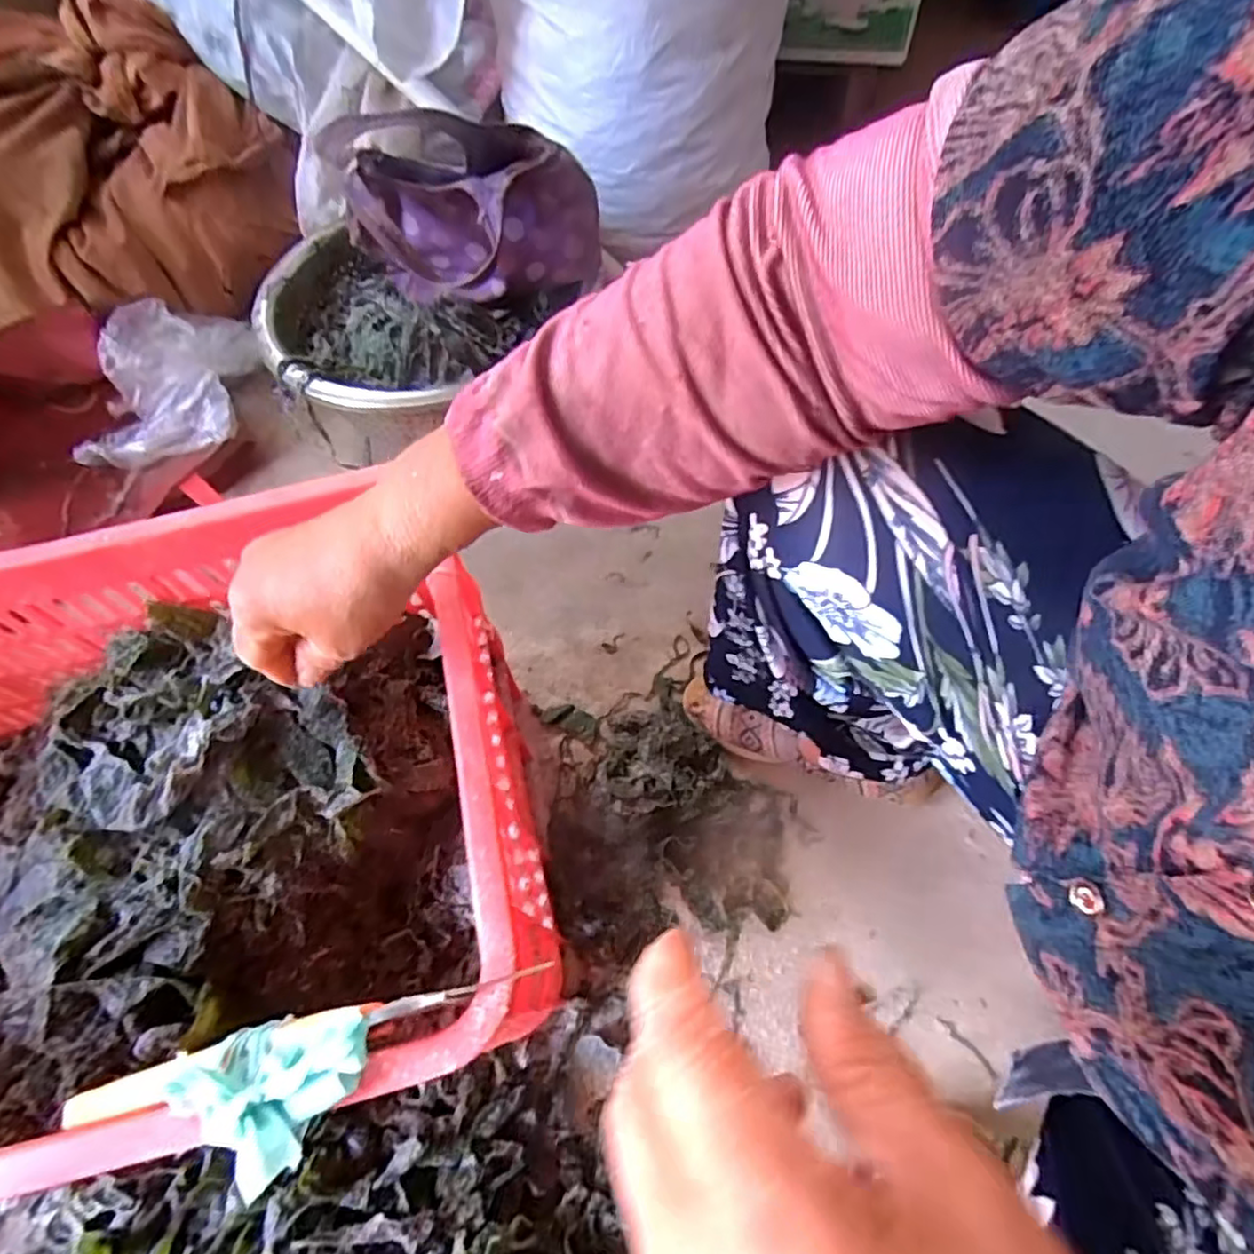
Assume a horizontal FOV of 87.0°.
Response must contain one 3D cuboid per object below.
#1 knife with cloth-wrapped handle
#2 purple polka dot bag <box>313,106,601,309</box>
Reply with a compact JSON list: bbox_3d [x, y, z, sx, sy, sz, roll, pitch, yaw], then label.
[{"bbox_3d":[-0.144,0.193,0.271,0.202,0.042,0.057,-10,60,-2],"label":"knife with cloth-wrapped handle"},{"bbox_3d":[-0.160,-0.441,0.697,0.255,0.200,0.145,-30,64,-16],"label":"purple polka dot bag"}]

